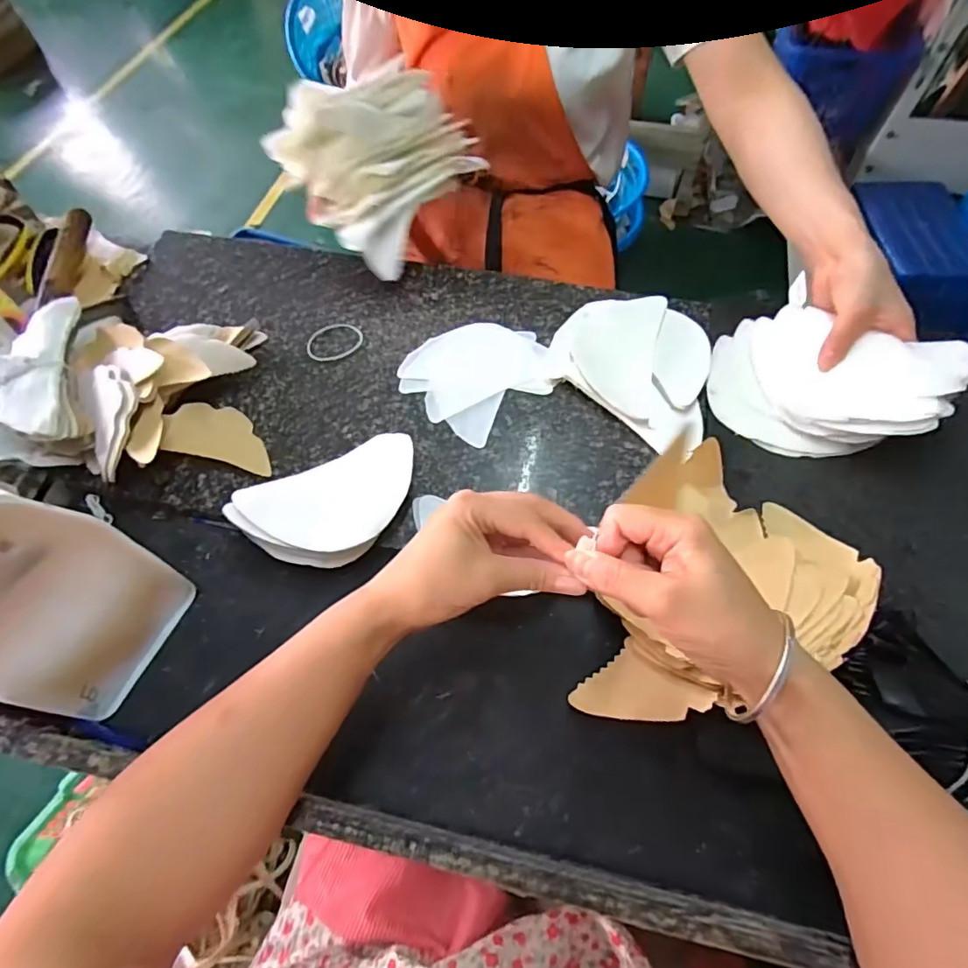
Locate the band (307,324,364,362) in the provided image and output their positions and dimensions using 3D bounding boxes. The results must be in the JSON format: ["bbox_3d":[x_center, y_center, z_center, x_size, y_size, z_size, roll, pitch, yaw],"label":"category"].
[{"bbox_3d":[-0.158,-0.149,0.575,0.050,0.004,0.059,41,70,19],"label":"band"}]

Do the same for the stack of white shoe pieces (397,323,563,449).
[{"bbox_3d":[-0.005,-0.113,0.549,0.138,0.006,0.127,-37,68,-17],"label":"stack of white shoe pieces"}]

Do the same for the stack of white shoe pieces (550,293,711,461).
[{"bbox_3d":[0.154,-0.119,0.534,0.168,0.024,0.133,38,69,18],"label":"stack of white shoe pieces"}]

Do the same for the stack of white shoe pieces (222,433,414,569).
[{"bbox_3d":[-0.124,0.022,0.464,0.152,0.032,0.092,-24,65,-11],"label":"stack of white shoe pieces"}]

